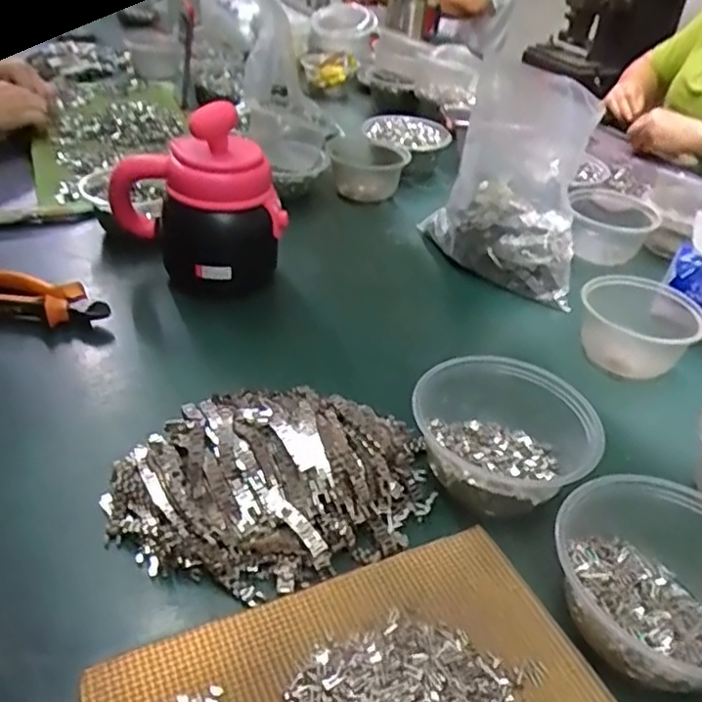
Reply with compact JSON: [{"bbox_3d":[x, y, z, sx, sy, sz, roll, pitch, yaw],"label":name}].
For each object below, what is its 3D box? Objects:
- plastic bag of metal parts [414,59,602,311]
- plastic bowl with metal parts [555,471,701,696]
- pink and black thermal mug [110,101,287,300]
[{"bbox_3d":[0.179,-0.198,0.749,0.176,0.201,0.171,9,36,10],"label":"plastic bag of metal parts"},{"bbox_3d":[0.195,0.132,0.402,0.132,0.061,0.137,5,35,-4],"label":"plastic bowl with metal parts"},{"bbox_3d":[-0.165,-0.161,0.674,0.129,0.178,0.153,-23,45,-36],"label":"pink and black thermal mug"}]

